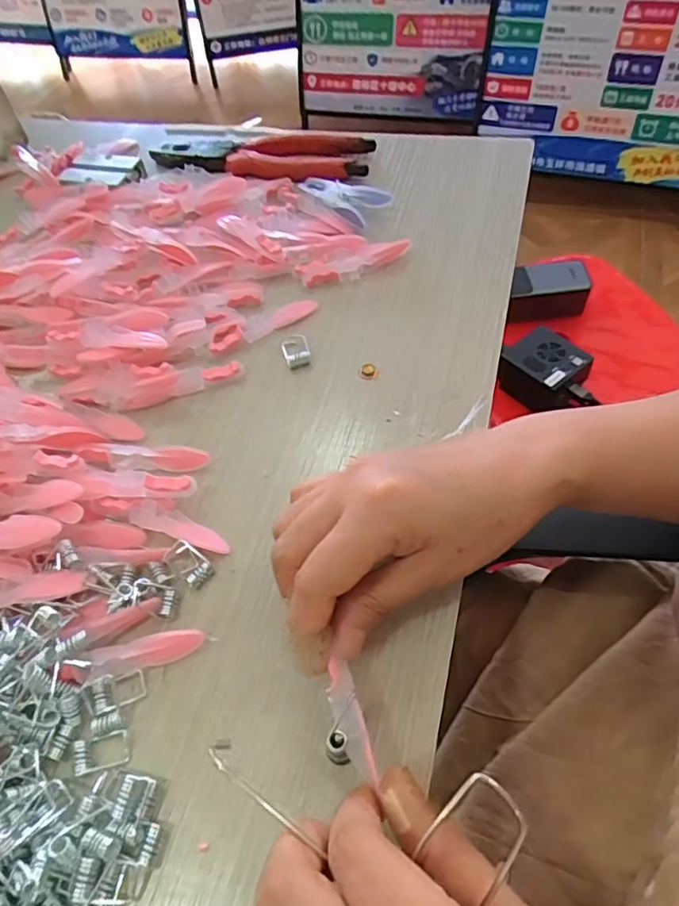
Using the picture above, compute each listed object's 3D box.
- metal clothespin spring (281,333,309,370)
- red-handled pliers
[{"bbox_3d":[-0.027,-0.064,0.352,0.015,0.006,0.026,-17,59,-6],"label":"metal clothespin spring"},{"bbox_3d":[-0.064,-0.241,0.464,0.184,0.019,0.052,13,60,12],"label":"red-handled pliers"}]

